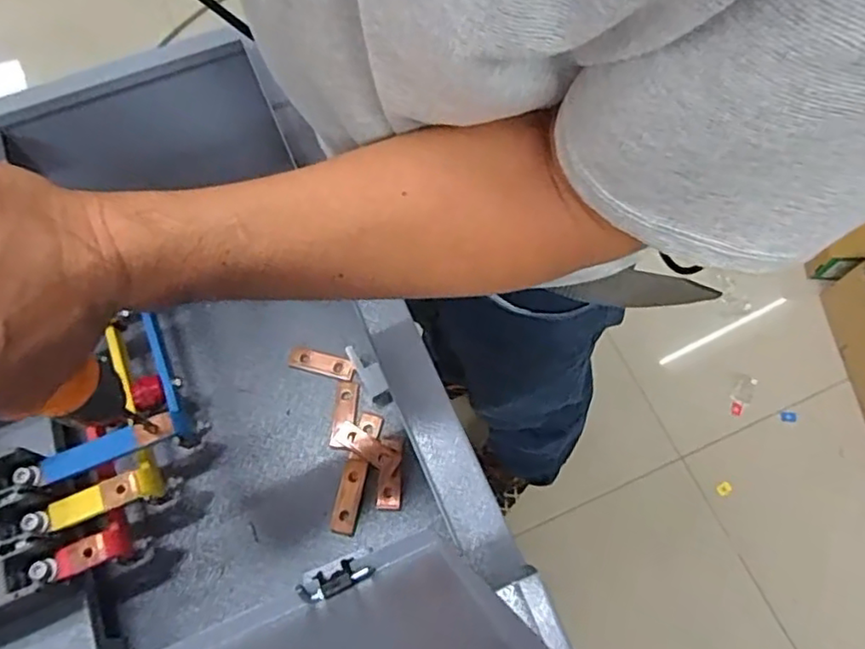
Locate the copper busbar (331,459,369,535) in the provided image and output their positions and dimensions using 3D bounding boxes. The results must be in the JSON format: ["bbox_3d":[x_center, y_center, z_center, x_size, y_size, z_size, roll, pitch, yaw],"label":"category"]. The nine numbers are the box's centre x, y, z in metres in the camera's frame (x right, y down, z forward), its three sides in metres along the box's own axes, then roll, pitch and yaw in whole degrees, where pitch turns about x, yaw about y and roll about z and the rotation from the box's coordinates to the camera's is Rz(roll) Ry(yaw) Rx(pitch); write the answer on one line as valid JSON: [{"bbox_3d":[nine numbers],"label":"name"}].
[{"bbox_3d":[-0.070,0.145,0.537,0.020,0.011,0.060,12,68,5],"label":"copper busbar"}]

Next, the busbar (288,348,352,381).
[{"bbox_3d":[-0.103,0.035,0.589,0.061,0.007,0.020,14,68,6],"label":"busbar"}]

